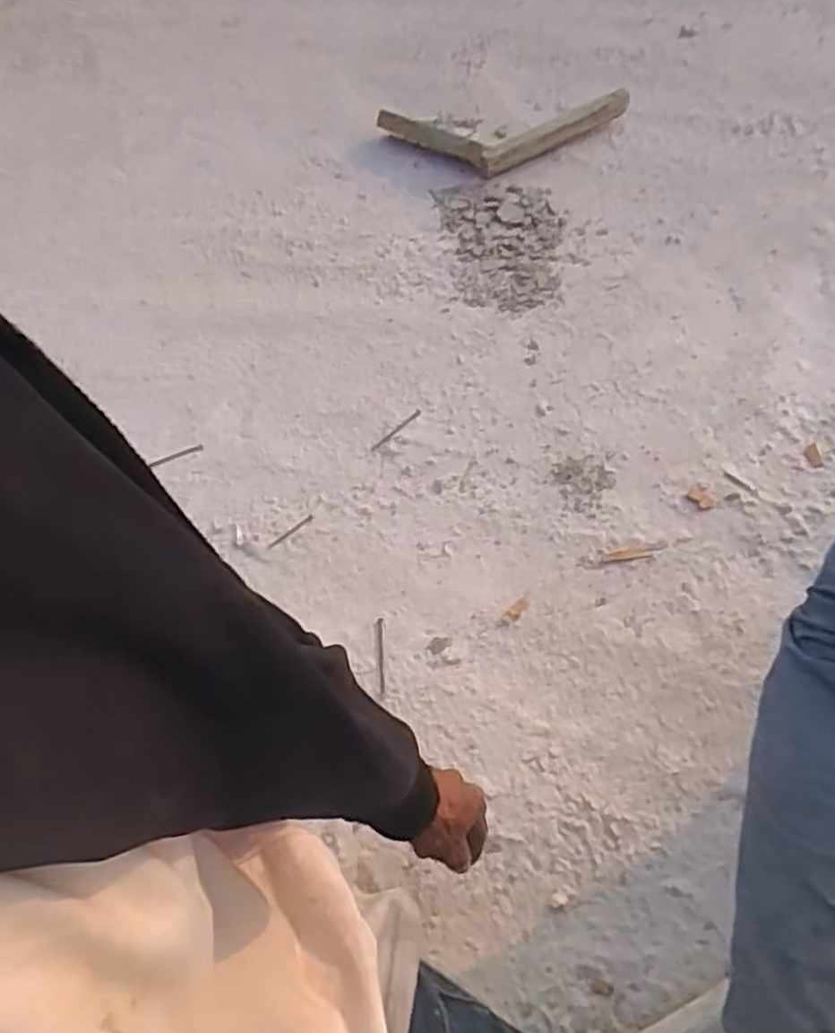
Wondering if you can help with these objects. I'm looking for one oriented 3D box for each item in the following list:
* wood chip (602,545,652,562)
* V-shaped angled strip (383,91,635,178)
[{"bbox_3d":[0.283,0.050,0.965,0.071,0.004,0.017,-15,55,-5],"label":"wood chip"},{"bbox_3d":[0.179,-0.831,1.553,0.553,0.055,0.237,0,55,6],"label":"V-shaped angled strip"}]

